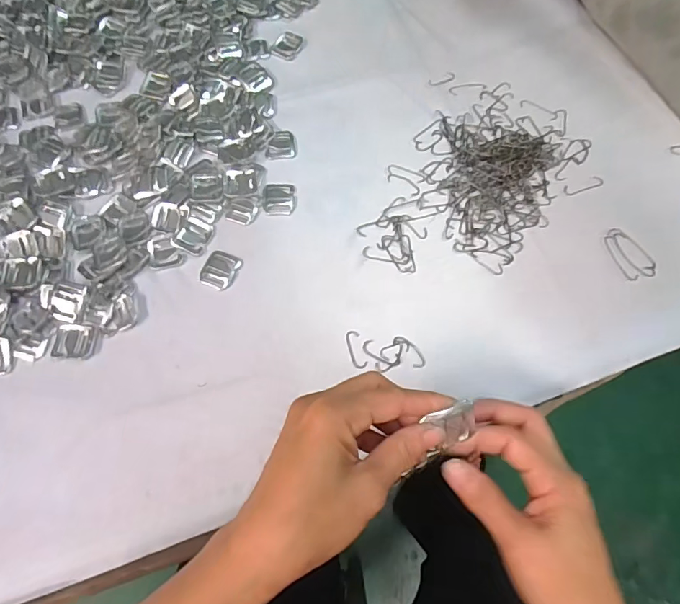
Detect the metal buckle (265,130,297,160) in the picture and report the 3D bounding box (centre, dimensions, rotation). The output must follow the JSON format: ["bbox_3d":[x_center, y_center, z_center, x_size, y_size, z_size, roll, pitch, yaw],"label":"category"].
[{"bbox_3d":[-0.060,-0.161,0.464,0.030,0.006,0.034,0,67,-1],"label":"metal buckle"}]

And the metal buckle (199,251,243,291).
[{"bbox_3d":[-0.108,-0.029,0.407,0.030,0.004,0.035,19,68,7],"label":"metal buckle"}]

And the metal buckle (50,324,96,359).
[{"bbox_3d":[-0.223,0.033,0.379,0.032,0.004,0.028,8,67,2],"label":"metal buckle"}]

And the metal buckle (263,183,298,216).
[{"bbox_3d":[-0.058,-0.100,0.438,0.031,0.004,0.035,0,67,-1],"label":"metal buckle"}]

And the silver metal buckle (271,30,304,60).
[{"bbox_3d":[-0.059,-0.296,0.520,0.031,0.004,0.043,23,69,8],"label":"silver metal buckle"}]

